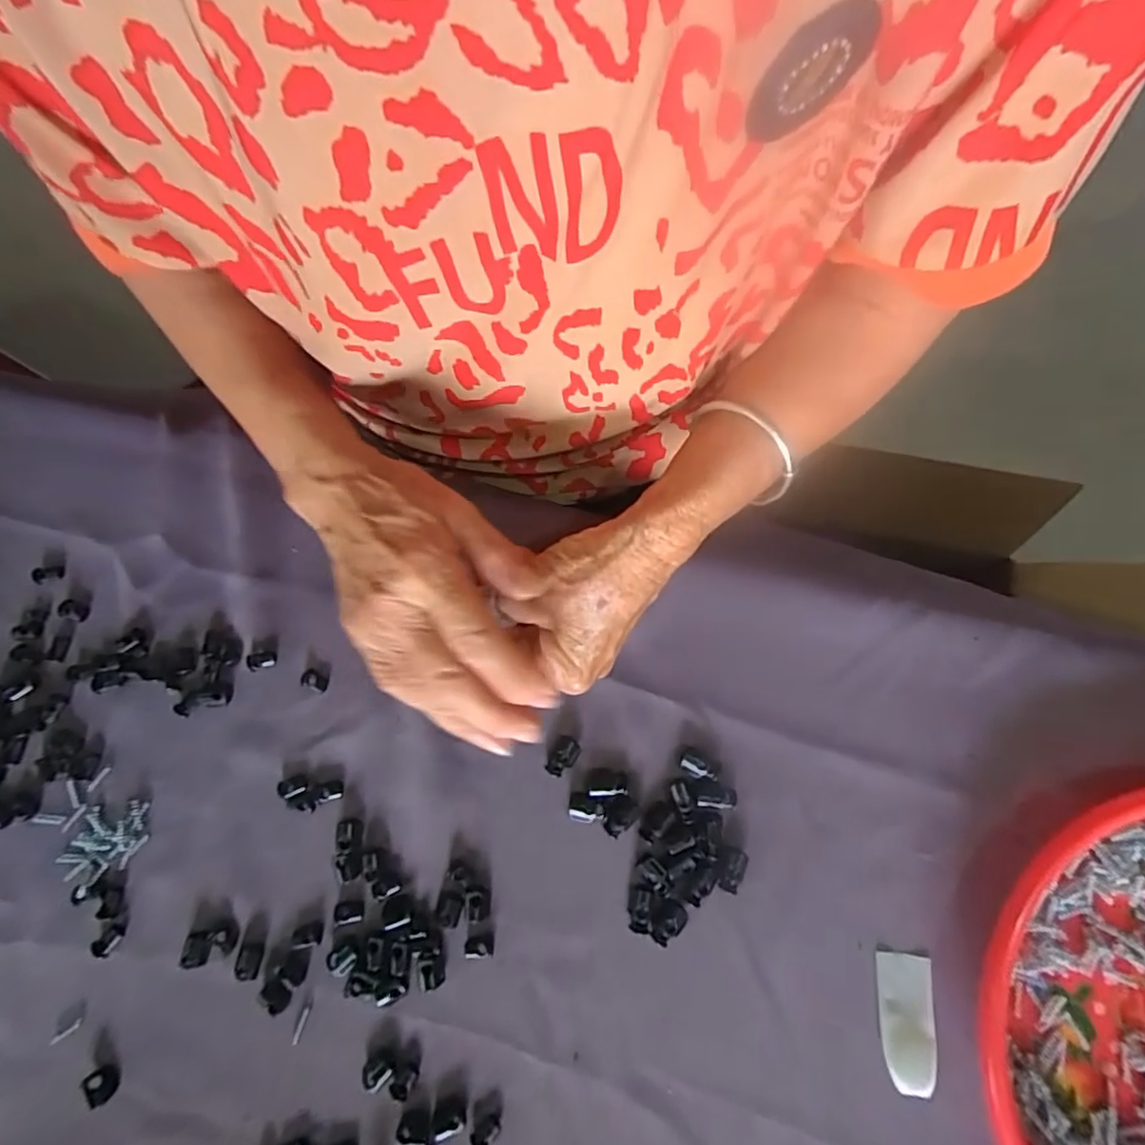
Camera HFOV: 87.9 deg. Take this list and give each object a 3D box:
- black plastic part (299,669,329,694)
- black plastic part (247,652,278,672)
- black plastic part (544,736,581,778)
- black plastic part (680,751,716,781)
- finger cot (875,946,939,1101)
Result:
[{"bbox_3d":[-0.143,0.060,0.328,0.016,0.004,0.010,21,78,6],"label":"black plastic part"},{"bbox_3d":[-0.172,0.049,0.329,0.015,0.004,0.009,-11,77,-1],"label":"black plastic part"},{"bbox_3d":[-0.005,0.098,0.316,0.014,0.004,0.021,29,79,8],"label":"black plastic part"},{"bbox_3d":[0.067,0.103,0.315,0.020,0.004,0.010,27,79,7],"label":"black plastic part"},{"bbox_3d":[0.161,0.214,0.282,0.026,0.008,0.054,6,77,3],"label":"finger cot"}]

